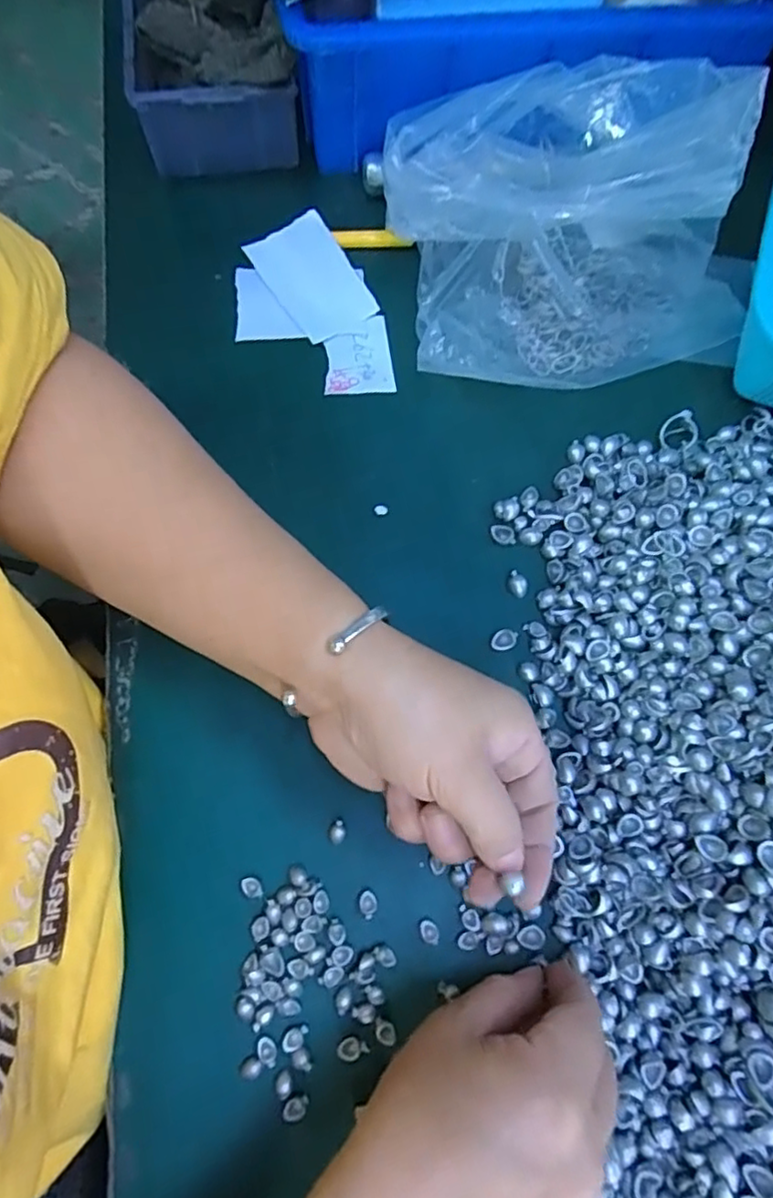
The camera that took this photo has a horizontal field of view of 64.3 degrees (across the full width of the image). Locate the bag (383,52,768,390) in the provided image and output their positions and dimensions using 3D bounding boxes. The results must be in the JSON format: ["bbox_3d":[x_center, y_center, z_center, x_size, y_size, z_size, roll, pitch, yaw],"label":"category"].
[{"bbox_3d":[0.103,-0.206,0.326,0.196,0.101,0.139,-9,75,-4],"label":"bag"}]

